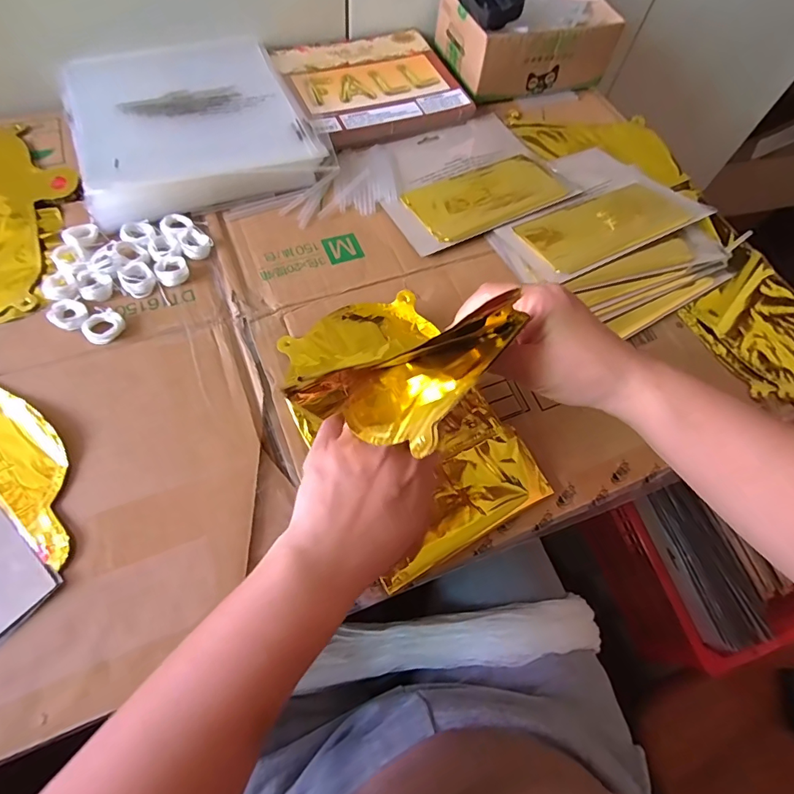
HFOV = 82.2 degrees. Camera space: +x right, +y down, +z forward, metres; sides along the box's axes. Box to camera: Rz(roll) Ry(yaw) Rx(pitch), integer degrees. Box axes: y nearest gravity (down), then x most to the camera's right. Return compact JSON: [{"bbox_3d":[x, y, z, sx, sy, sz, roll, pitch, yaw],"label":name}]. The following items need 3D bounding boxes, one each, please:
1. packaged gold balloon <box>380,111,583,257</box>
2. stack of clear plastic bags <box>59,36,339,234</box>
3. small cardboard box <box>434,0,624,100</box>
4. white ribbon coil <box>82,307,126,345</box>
[{"bbox_3d":[0.068,-0.235,0.474,0.188,0.010,0.163,-26,69,-16],"label":"packaged gold balloon"},{"bbox_3d":[-0.213,-0.292,0.468,0.219,0.033,0.248,-21,68,-14],"label":"stack of clear plastic bags"},{"bbox_3d":[0.156,-0.446,0.554,0.186,0.069,0.131,-16,67,-12],"label":"small cardboard box"},{"bbox_3d":[-0.236,-0.057,0.366,0.029,0.008,0.029,2,65,-4],"label":"white ribbon coil"}]

